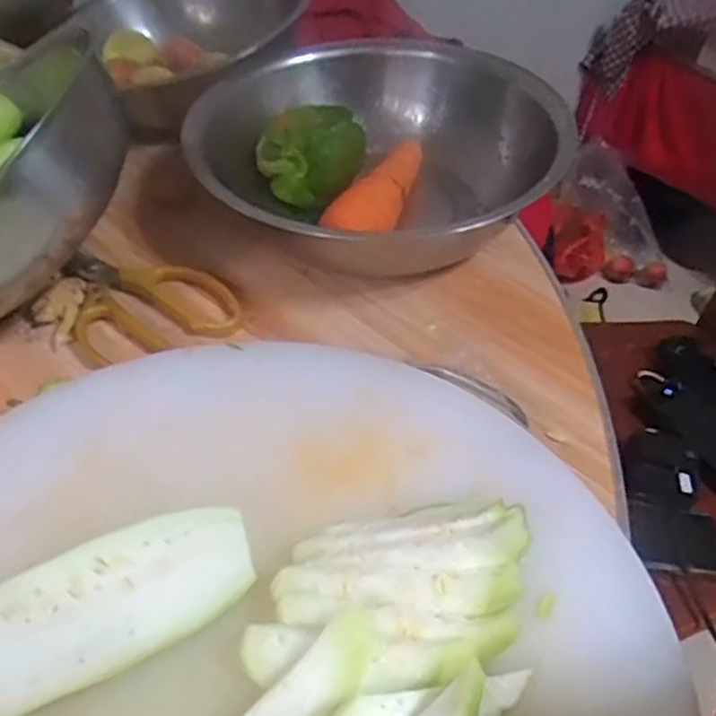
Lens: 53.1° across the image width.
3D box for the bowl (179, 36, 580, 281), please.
[{"bbox_3d":[0.020,-0.162,0.596,0.260,0.086,0.266,0,47,0],"label":"bowl"}]

